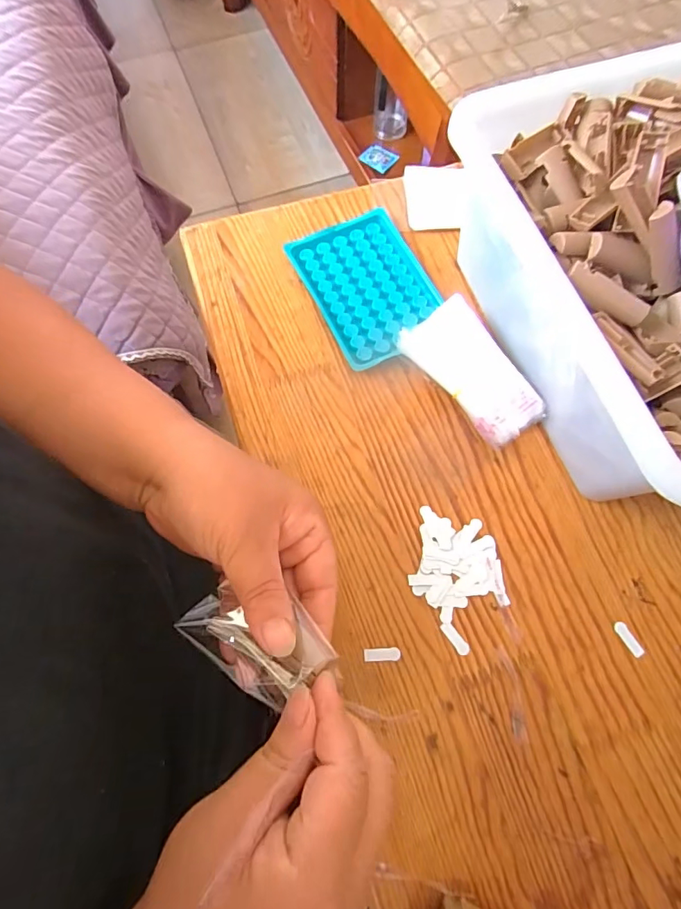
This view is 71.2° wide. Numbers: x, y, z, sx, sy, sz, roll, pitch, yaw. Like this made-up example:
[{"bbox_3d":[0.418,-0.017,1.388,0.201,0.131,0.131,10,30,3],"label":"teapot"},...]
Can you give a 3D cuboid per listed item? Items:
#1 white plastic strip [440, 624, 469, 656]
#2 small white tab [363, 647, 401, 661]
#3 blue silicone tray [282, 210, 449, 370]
[{"bbox_3d":[0.074,0.117,0.304,0.008,0.004,0.022,-34,74,-14],"label":"white plastic strip"},{"bbox_3d":[0.026,0.126,0.300,0.023,0.004,0.007,-1,70,-1],"label":"small white tab"},{"bbox_3d":[0.024,-0.137,0.389,0.093,0.016,0.128,-26,73,-9],"label":"blue silicone tray"}]

